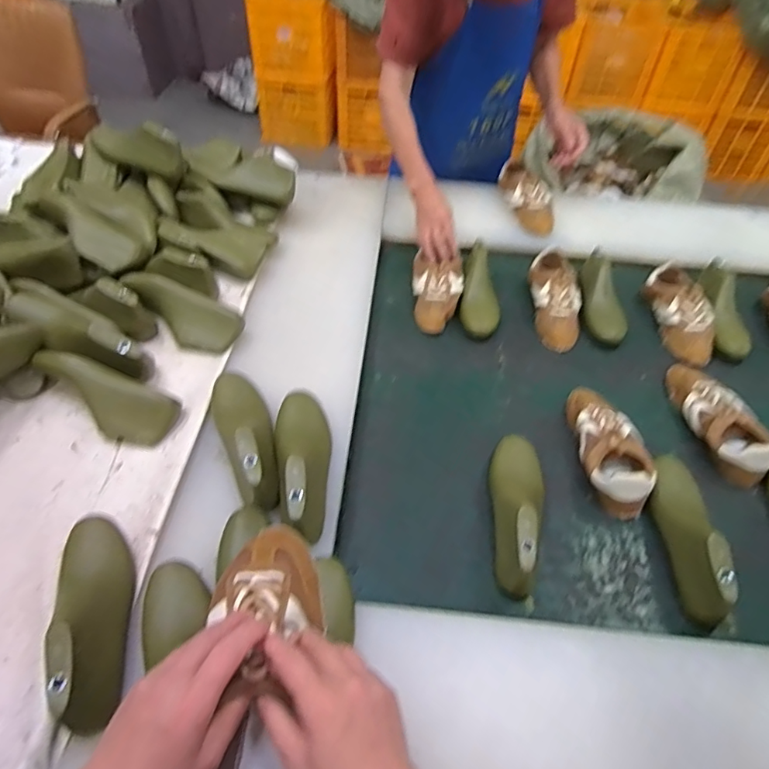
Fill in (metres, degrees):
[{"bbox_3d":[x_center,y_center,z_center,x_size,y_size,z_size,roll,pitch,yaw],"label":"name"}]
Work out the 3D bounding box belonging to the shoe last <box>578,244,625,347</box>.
[{"bbox_3d":[0.457,-0.192,1.102,0.077,0.085,0.249,6,50,2],"label":"shoe last"}]

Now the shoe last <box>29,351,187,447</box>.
[{"bbox_3d":[-0.439,0.015,0.815,0.235,0.065,0.088,22,52,15],"label":"shoe last"}]

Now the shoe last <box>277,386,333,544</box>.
[{"bbox_3d":[-0.116,0.098,0.738,0.079,0.078,0.246,-4,50,-6],"label":"shoe last"}]

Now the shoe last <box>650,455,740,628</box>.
[{"bbox_3d":[0.422,0.201,0.747,0.068,0.093,0.255,7,50,4],"label":"shoe last"}]

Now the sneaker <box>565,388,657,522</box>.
[{"bbox_3d":[0.365,0.095,0.853,0.103,0.075,0.241,3,50,0],"label":"sneaker"}]

